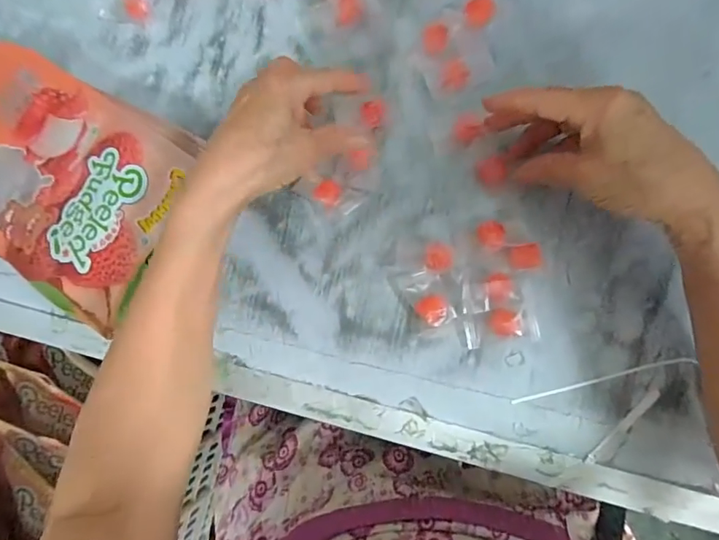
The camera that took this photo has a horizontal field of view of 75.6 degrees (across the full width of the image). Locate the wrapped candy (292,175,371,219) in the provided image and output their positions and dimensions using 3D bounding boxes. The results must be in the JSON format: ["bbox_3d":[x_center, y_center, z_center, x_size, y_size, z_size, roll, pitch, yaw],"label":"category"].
[{"bbox_3d":[-0.024,-0.059,0.372,0.055,0.010,0.029,23,88,9],"label":"wrapped candy"}]

